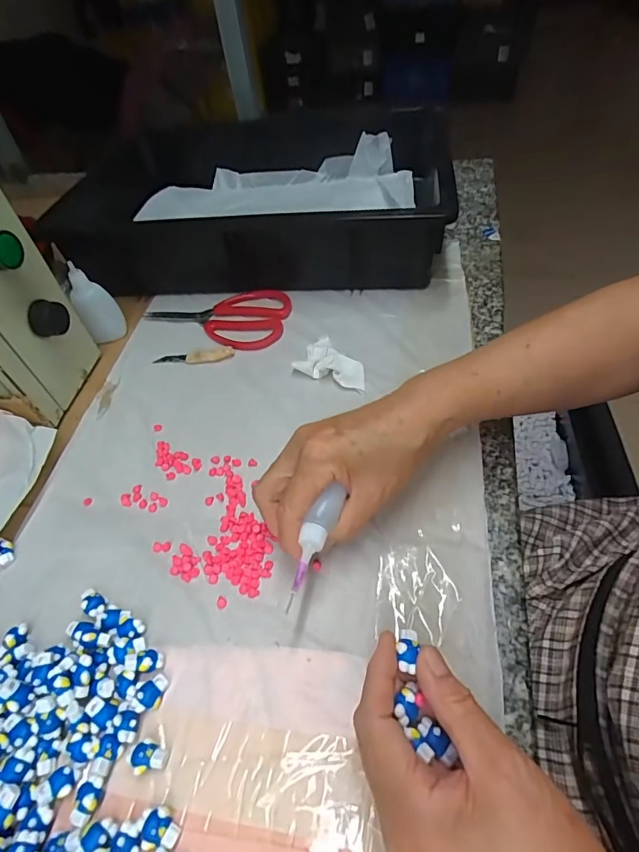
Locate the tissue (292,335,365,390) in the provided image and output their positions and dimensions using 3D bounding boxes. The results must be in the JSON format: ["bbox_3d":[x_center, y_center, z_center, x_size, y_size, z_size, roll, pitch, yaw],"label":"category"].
[{"bbox_3d":[0.018,-0.063,0.438,0.067,0.015,0.053,19,55,20],"label":"tissue"}]

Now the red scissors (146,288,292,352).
[{"bbox_3d":[-0.112,-0.125,0.509,0.159,0.009,0.091,14,53,16],"label":"red scissors"}]

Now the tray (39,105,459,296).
[{"bbox_3d":[-0.063,-0.300,0.585,0.419,0.093,0.313,5,51,9],"label":"tray"}]

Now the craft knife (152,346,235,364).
[{"bbox_3d":[-0.128,-0.071,0.472,0.083,0.008,0.020,-1,51,5],"label":"craft knife"}]

